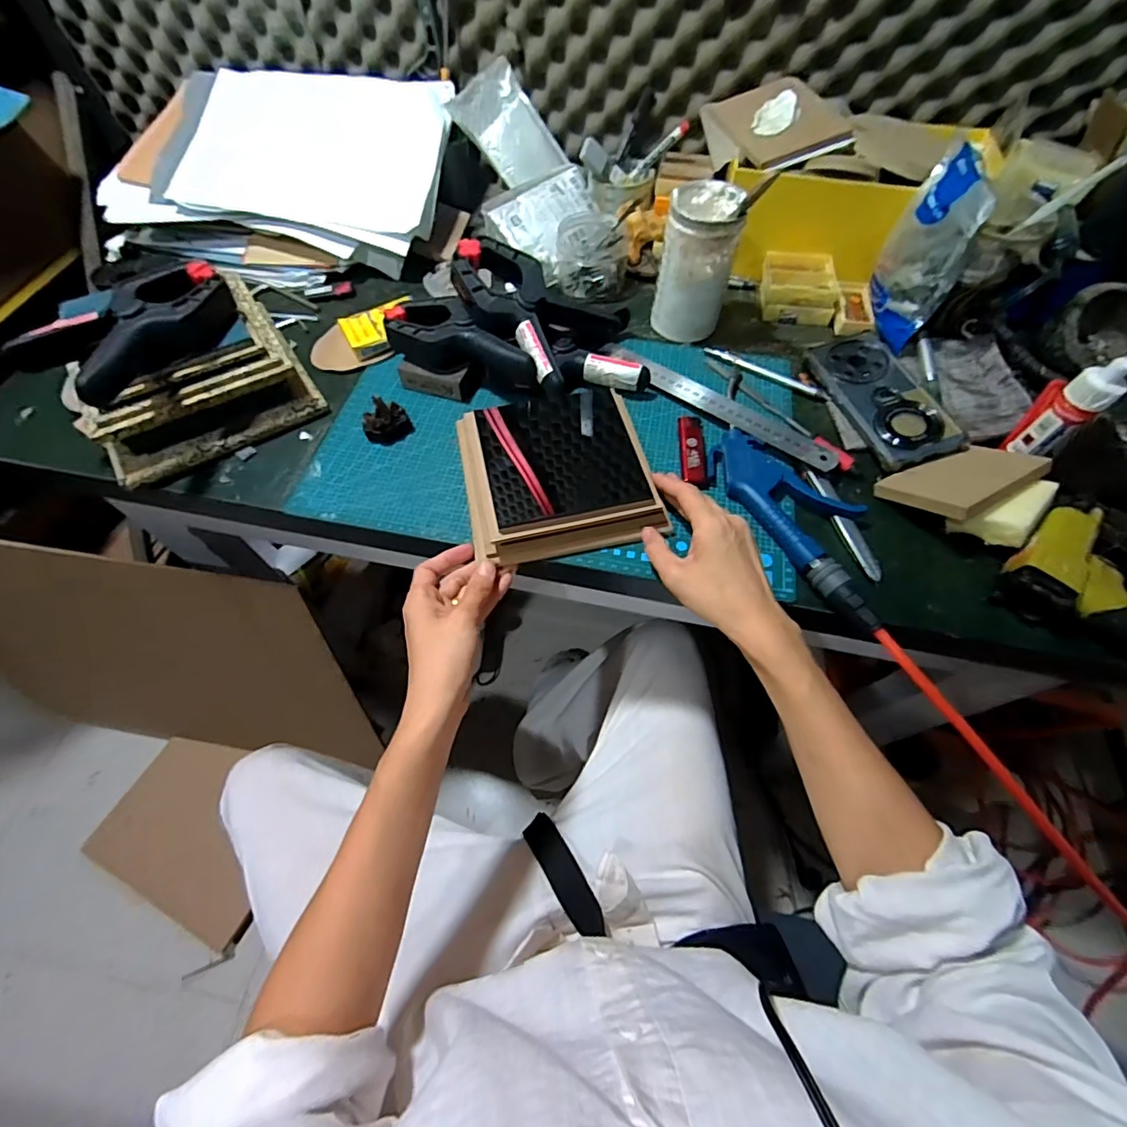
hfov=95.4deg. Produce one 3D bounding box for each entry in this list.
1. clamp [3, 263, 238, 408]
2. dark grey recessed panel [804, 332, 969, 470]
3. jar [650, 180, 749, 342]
[{"bbox_3d":[-0.350,-0.199,0.420,0.105,0.053,0.156,34,66,18],"label":"clamp"},{"bbox_3d":[0.319,-0.166,0.508,0.076,0.028,0.164,-14,61,-8],"label":"dark grey recessed panel"},{"bbox_3d":[0.140,-0.314,0.541,0.073,0.131,0.070,12,61,7],"label":"jar"}]

